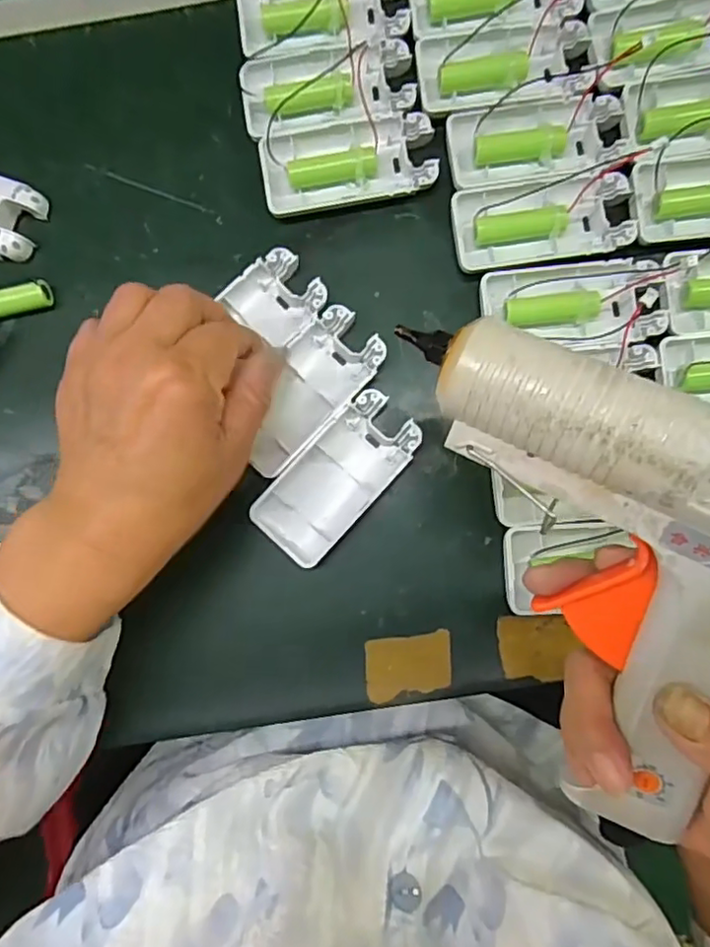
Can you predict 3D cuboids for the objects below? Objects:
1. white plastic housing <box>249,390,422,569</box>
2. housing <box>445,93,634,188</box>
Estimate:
[{"bbox_3d":[-0.009,0.002,0.328,0.045,0.014,0.094,43,86,5],"label":"white plastic housing"},{"bbox_3d":[0.099,-0.181,0.336,0.094,0.017,0.042,-7,84,0],"label":"housing"}]

